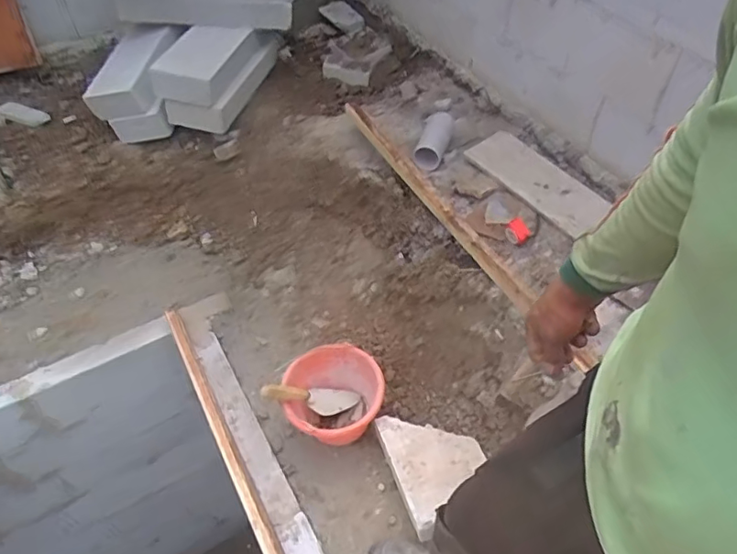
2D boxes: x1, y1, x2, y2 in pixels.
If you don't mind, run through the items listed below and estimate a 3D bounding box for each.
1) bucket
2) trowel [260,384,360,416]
[{"bbox_3d":[-0.085,0.292,1.386,0.231,0.167,0.226,-1,47,1],"label":"bucket"},{"bbox_3d":[-0.143,0.289,1.388,0.279,0.050,0.073,18,33,-38],"label":"trowel"}]

